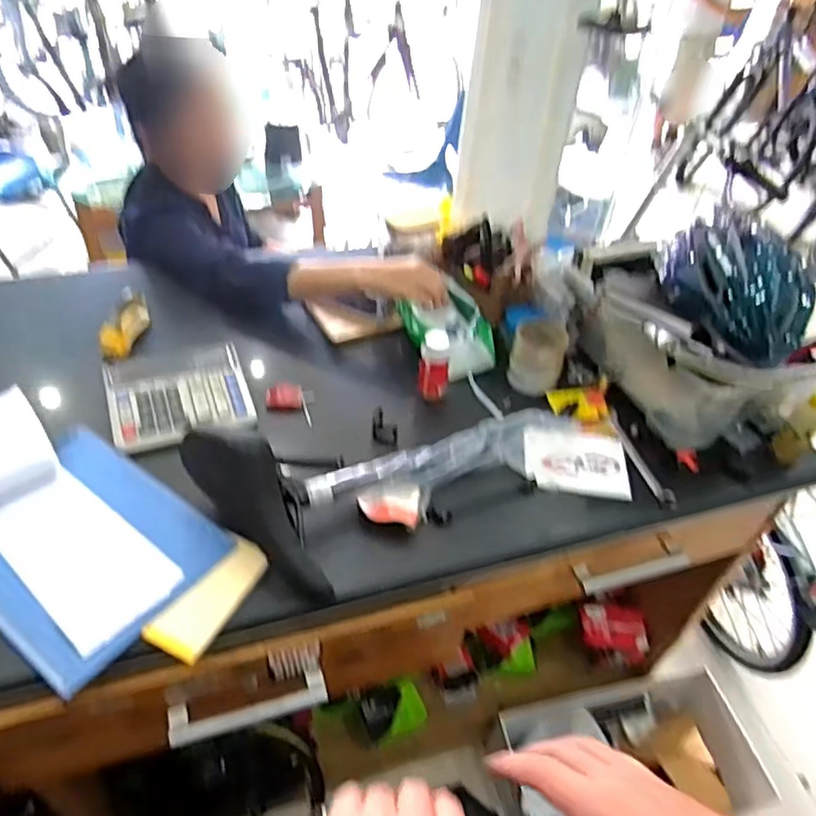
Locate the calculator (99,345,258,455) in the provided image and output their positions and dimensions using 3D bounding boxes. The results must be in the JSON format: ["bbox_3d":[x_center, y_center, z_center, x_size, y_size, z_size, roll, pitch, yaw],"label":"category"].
[{"bbox_3d":[-0.332,-0.018,0.912,0.189,0.034,0.167,-13,46,-19],"label":"calculator"}]

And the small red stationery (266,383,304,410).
[{"bbox_3d":[-0.184,-0.017,0.933,0.053,0.033,0.023,-2,43,-8],"label":"small red stationery"}]

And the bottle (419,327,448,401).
[{"bbox_3d":[0.039,-0.065,0.957,0.049,0.100,0.044,8,43,3],"label":"bottle"}]

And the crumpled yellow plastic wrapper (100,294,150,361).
[{"bbox_3d":[-0.461,-0.128,1.024,0.036,0.047,0.145,4,43,-2],"label":"crumpled yellow plastic wrapper"}]

